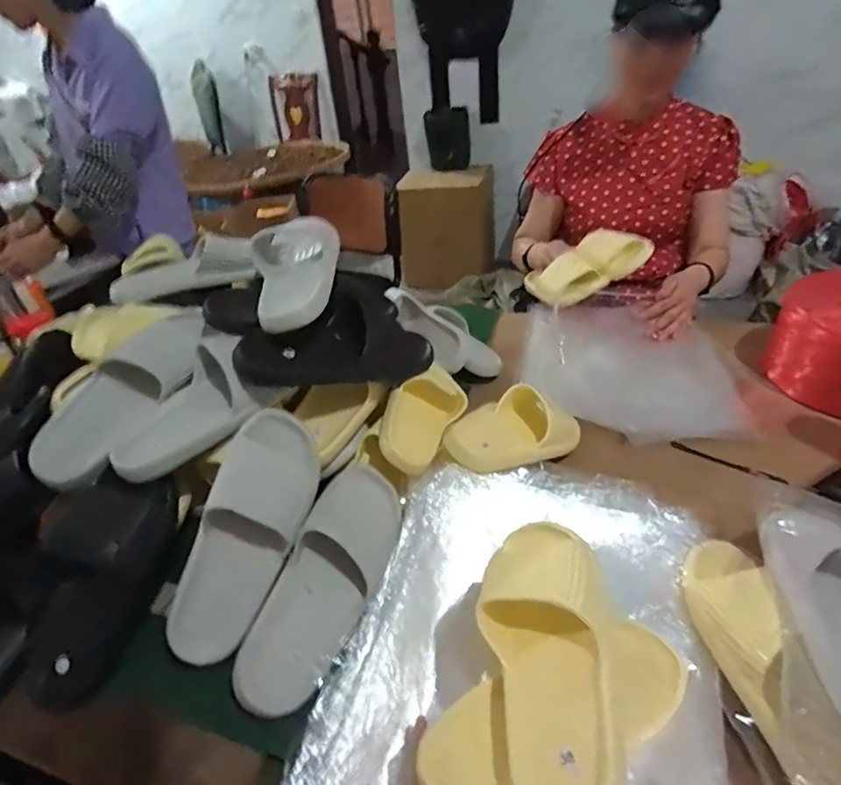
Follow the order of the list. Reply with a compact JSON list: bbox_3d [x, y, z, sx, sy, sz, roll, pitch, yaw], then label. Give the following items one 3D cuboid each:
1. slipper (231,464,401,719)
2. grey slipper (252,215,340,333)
[{"bbox_3d":[-0.107,0.203,0.551,0.094,0.087,0.274,13,58,25],"label":"slipper"},{"bbox_3d":[-0.174,-0.184,0.714,0.119,0.063,0.267,-12,37,-6],"label":"grey slipper"}]

